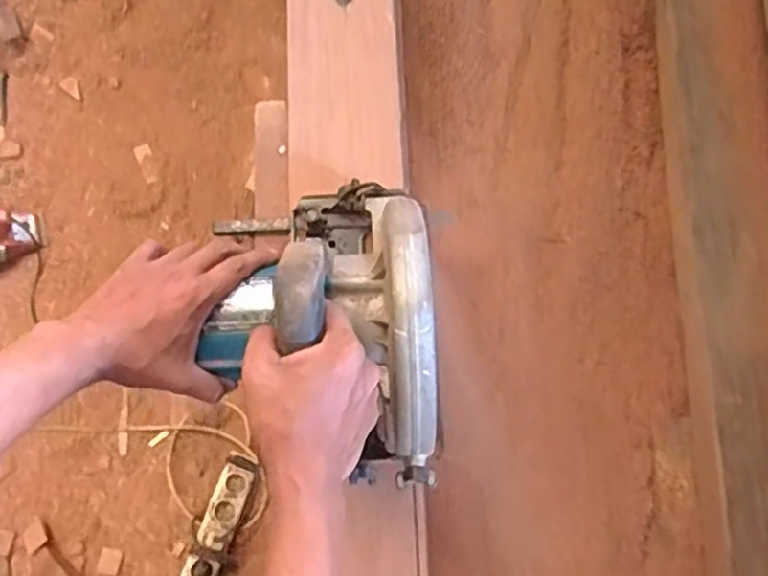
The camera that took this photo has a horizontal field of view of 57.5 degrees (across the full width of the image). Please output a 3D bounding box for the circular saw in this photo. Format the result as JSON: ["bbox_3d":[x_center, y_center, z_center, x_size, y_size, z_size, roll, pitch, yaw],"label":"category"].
[{"bbox_3d":[-0.054,0.019,0.550,0.171,0.200,0.258,-3,76,0],"label":"circular saw"}]

